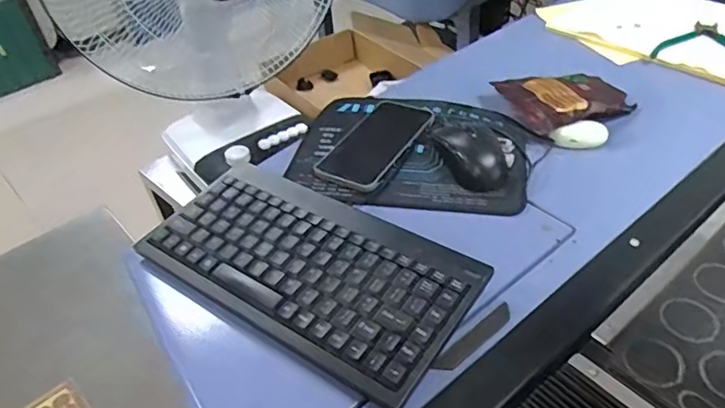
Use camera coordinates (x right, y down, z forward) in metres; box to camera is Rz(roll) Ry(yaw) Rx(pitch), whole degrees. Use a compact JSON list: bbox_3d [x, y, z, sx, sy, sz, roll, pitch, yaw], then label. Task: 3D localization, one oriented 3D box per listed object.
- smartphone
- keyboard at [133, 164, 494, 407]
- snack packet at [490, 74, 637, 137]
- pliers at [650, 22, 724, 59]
[{"bbox_3d":[0.016,-0.075,0.636,0.083,0.015,0.165,18,46,24],"label":"smartphone"},{"bbox_3d":[-0.051,0.050,0.484,0.289,0.022,0.157,26,50,30],"label":"keyboard"},{"bbox_3d":[0.260,-0.137,0.702,0.144,0.021,0.112,-15,42,-12],"label":"snack packet"},{"bbox_3d":[0.482,-0.225,0.761,0.125,0.012,0.131,19,48,28],"label":"pliers"}]

